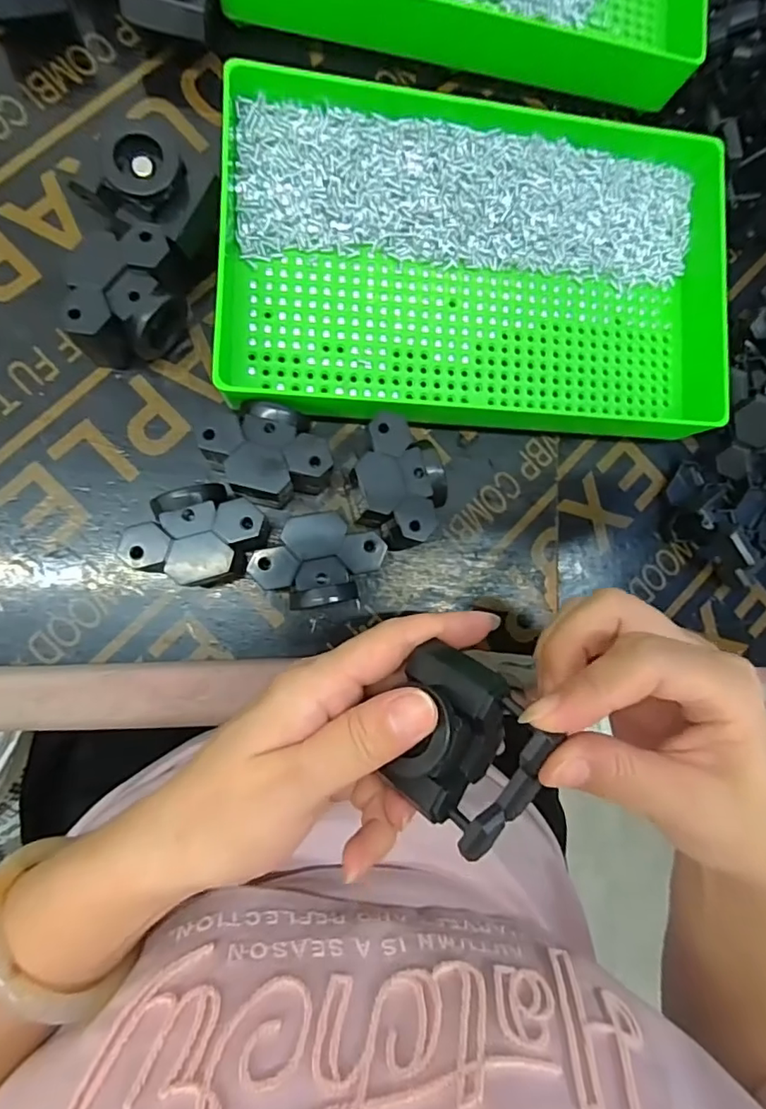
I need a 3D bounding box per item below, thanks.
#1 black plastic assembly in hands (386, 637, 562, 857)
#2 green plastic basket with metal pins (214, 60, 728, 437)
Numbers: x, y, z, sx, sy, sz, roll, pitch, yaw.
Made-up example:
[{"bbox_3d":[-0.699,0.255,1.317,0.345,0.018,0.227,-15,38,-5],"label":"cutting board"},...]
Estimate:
[{"bbox_3d":[0.029,0.069,0.197,0.044,0.040,0.059,23,86,-8],"label":"black plastic assembly in hands"},{"bbox_3d":[0.046,-0.144,0.267,0.241,0.035,0.156,0,88,-10],"label":"green plastic basket with metal pins"}]

